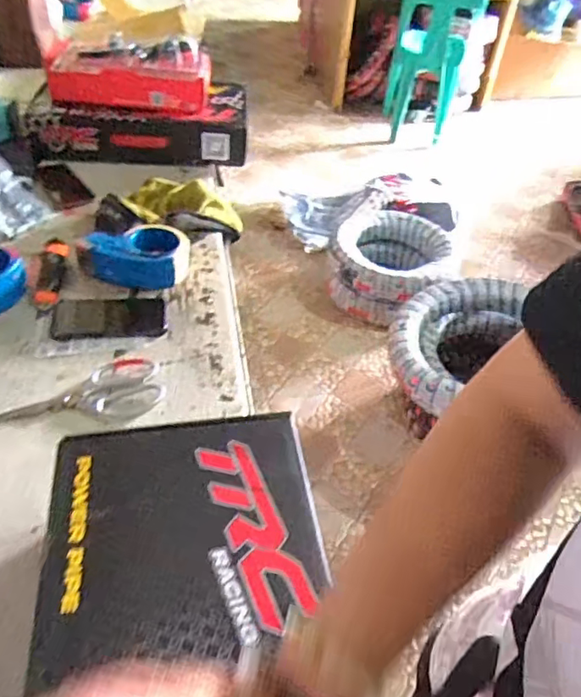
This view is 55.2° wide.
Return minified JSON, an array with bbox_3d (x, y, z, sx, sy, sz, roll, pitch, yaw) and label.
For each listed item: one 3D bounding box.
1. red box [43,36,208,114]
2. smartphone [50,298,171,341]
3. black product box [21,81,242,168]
[{"bbox_3d":[-0.333,-0.557,1.150,0.314,0.131,0.093,2,44,-3],"label":"red box"},{"bbox_3d":[-0.266,-0.049,0.817,0.160,0.017,0.086,-2,44,-7],"label":"smartphone"},{"bbox_3d":[-0.316,-0.474,1.182,0.433,0.104,0.167,-3,45,-8],"label":"black product box"}]

